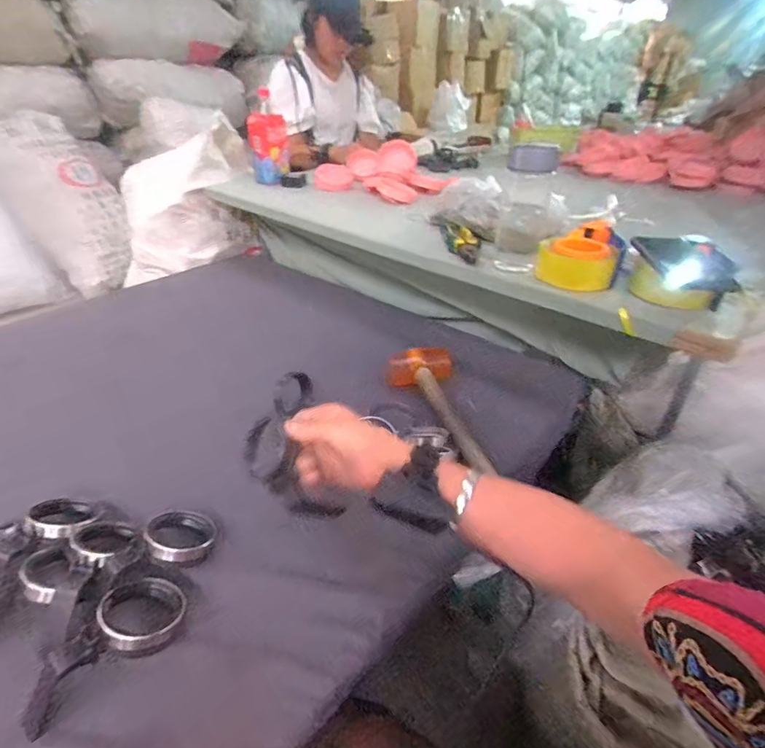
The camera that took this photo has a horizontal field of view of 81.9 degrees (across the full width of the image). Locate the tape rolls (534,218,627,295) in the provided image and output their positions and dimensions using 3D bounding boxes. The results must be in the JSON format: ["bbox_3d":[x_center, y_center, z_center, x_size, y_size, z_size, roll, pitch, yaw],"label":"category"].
[{"bbox_3d":[0.300,-0.176,0.670,0.113,0.075,0.132,17,37,23],"label":"tape rolls"}]

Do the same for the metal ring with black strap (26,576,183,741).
[{"bbox_3d":[-0.247,0.238,0.392,0.135,0.047,0.056,-28,44,-36],"label":"metal ring with black strap"}]

